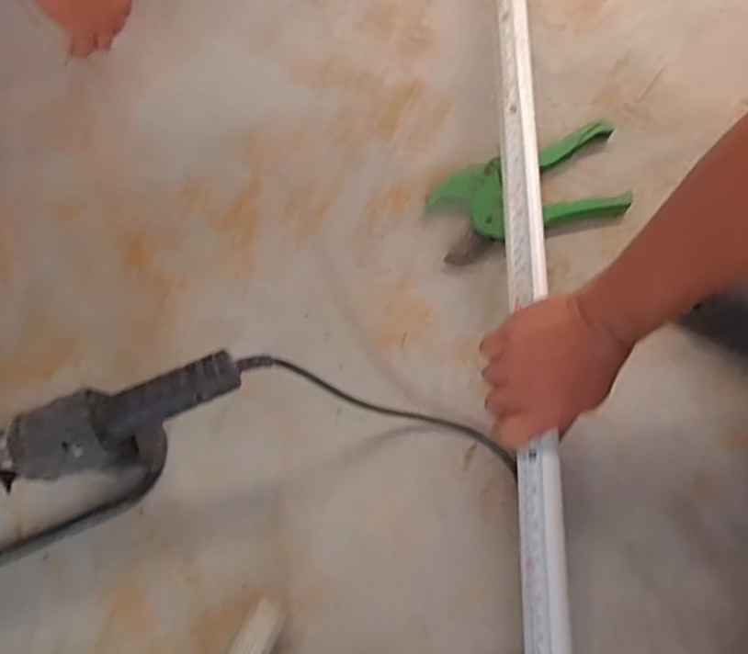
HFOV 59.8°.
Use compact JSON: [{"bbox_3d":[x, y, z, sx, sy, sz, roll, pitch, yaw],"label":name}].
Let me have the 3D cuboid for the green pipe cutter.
[{"bbox_3d":[0.153,-0.133,0.641,0.189,0.024,0.094,-15,75,-4],"label":"green pipe cutter"}]

